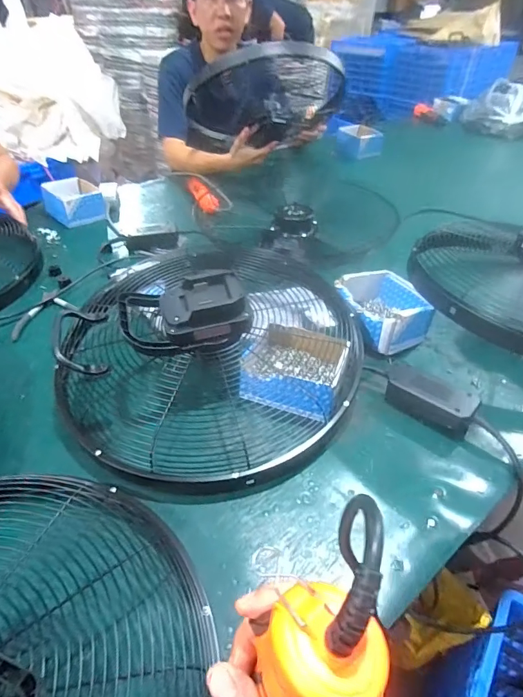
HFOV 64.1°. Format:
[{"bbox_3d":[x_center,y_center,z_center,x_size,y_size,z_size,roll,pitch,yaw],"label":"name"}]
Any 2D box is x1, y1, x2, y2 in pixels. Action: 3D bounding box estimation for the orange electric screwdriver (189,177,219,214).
[{"bbox_3d":[-0.162,-0.425,1.147,0.057,0.034,0.165,-16,44,-18],"label":"orange electric screwdriver"}]

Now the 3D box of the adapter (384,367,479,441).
[{"bbox_3d":[0.236,0.069,0.587,0.123,0.042,0.066,31,50,30],"label":"adapter"}]

